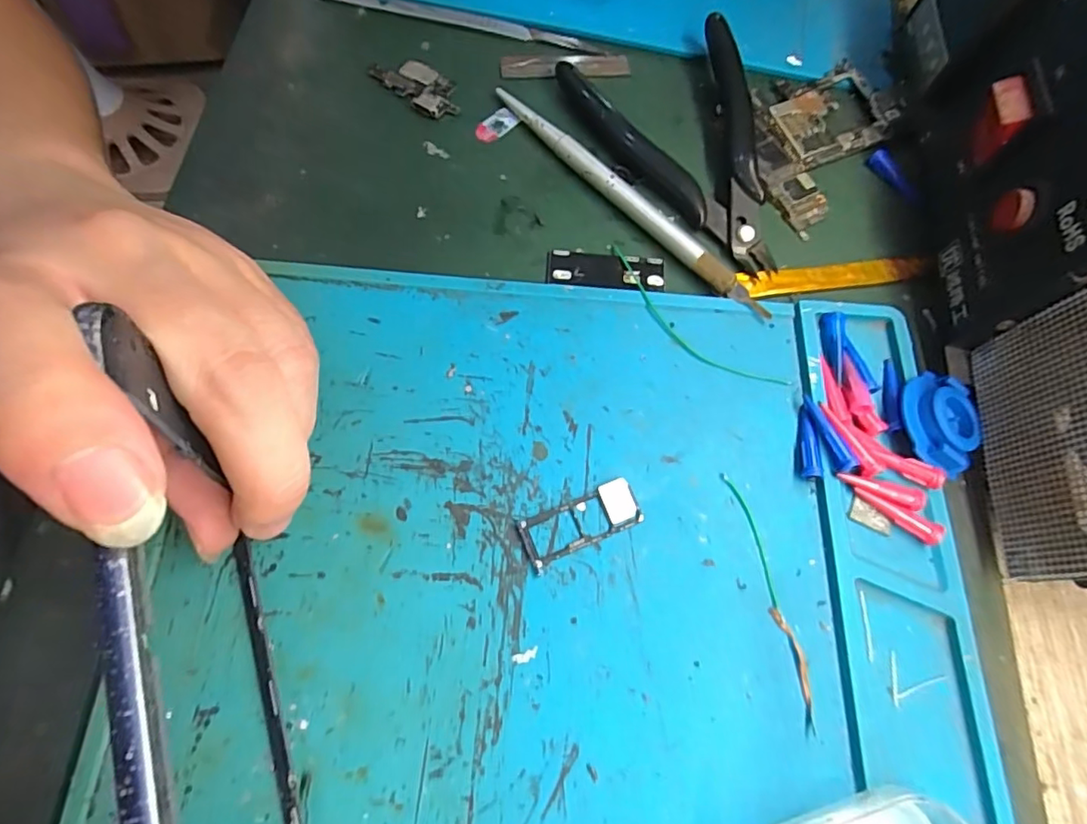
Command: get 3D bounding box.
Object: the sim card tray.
[{"bbox_3d":[0.012,0.035,0.175,0.038,0.004,0.016,-22,70,-10],"label":"sim card tray"}]

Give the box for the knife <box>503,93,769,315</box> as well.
[{"bbox_3d":[0.031,-0.085,0.219,0.011,0.009,0.139,-40,76,-16],"label":"knife"}]

